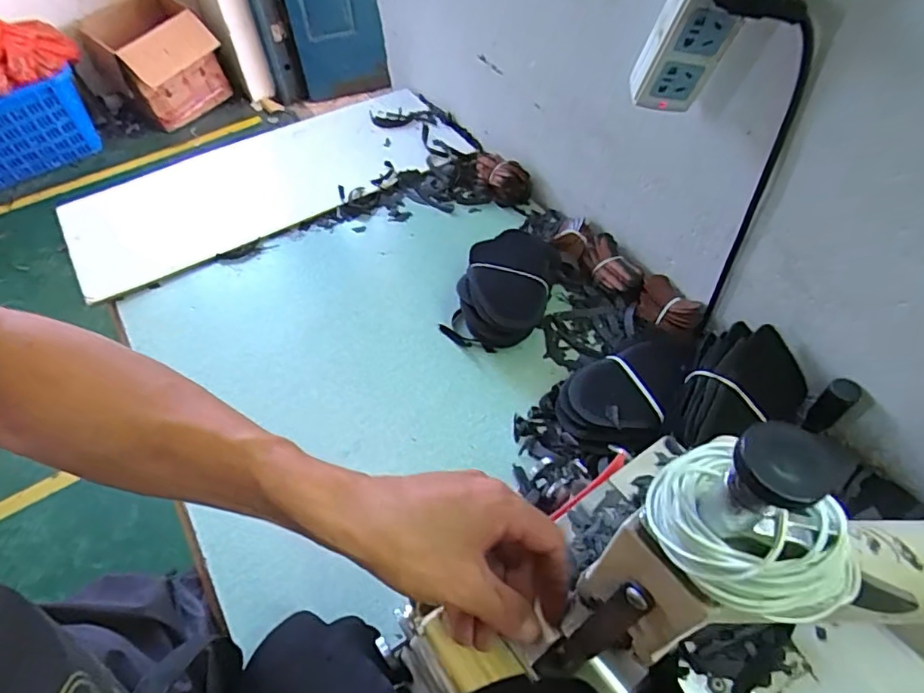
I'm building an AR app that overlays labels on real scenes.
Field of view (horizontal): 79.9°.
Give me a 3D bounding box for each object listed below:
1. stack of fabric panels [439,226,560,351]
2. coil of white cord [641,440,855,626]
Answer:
[{"bbox_3d":[0.049,-0.064,0.625,0.102,0.060,0.142,18,56,14],"label":"stack of fabric panels"},{"bbox_3d":[0.092,0.059,0.175,0.062,0.023,0.047,36,63,26],"label":"coil of white cord"}]

